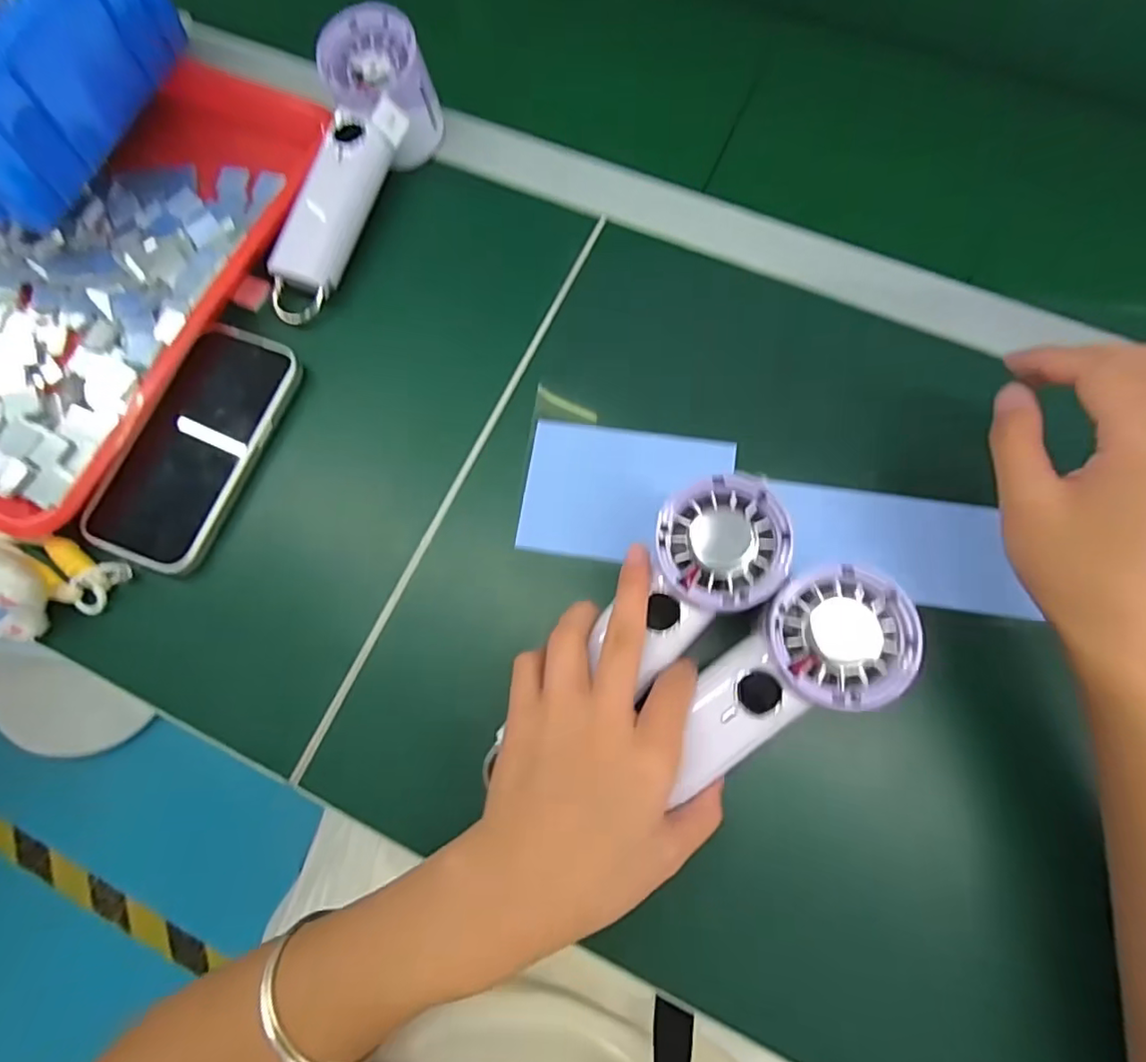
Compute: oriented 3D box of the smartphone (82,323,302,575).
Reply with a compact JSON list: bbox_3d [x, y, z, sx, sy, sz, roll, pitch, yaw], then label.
[{"bbox_3d":[-0.224,-0.052,0.353,0.069,0.011,0.149,21,78,3],"label":"smartphone"}]

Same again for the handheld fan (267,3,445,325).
[{"bbox_3d":[-0.144,-0.232,0.375,0.065,0.055,0.191,15,74,6],"label":"handheld fan"}]

